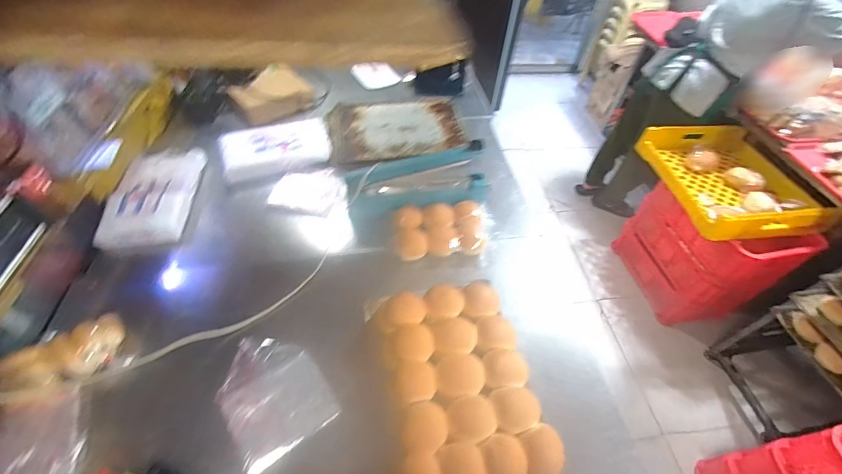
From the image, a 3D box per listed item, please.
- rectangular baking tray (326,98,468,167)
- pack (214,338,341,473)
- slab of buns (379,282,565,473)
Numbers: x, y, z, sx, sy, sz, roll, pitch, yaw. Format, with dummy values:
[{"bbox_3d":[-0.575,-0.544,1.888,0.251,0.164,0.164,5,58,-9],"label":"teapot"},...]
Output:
[{"bbox_3d":[-0.093,-0.395,1.300,0.459,0.030,0.317,-8,51,-10],"label":"rectangular baking tray"},{"bbox_3d":[-0.297,0.304,0.730,0.200,0.032,0.236,-31,58,-25],"label":"pack"},{"bbox_3d":[0.077,0.280,0.718,0.295,0.060,0.400,-7,53,-7],"label":"slab of buns"}]

